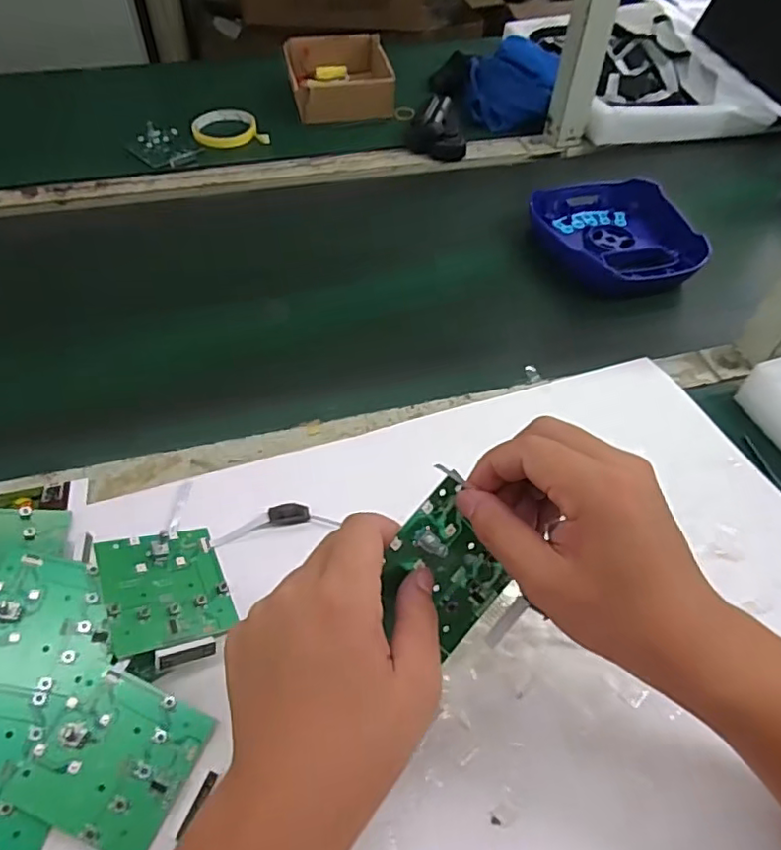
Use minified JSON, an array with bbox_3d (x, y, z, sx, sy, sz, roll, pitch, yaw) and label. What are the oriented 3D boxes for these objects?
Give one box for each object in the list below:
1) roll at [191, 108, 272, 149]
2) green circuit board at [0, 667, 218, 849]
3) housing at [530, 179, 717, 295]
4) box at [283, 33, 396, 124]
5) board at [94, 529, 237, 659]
[{"bbox_3d":[-0.226,-0.412,0.821,0.094,0.018,0.098,-14,52,-13],"label":"roll"},{"bbox_3d":[-0.150,0.183,0.323,0.078,0.010,0.077,26,56,1],"label":"green circuit board"},{"bbox_3d":[0.253,-0.210,0.655,0.153,0.040,0.189,-12,52,-11],"label":"housing"},{"bbox_3d":[-0.076,-0.515,0.869,0.139,0.053,0.172,-8,51,-8],"label":"box"},{"bbox_3d":[-0.144,0.104,0.381,0.074,0.013,0.079,-4,49,-35],"label":"board"}]

